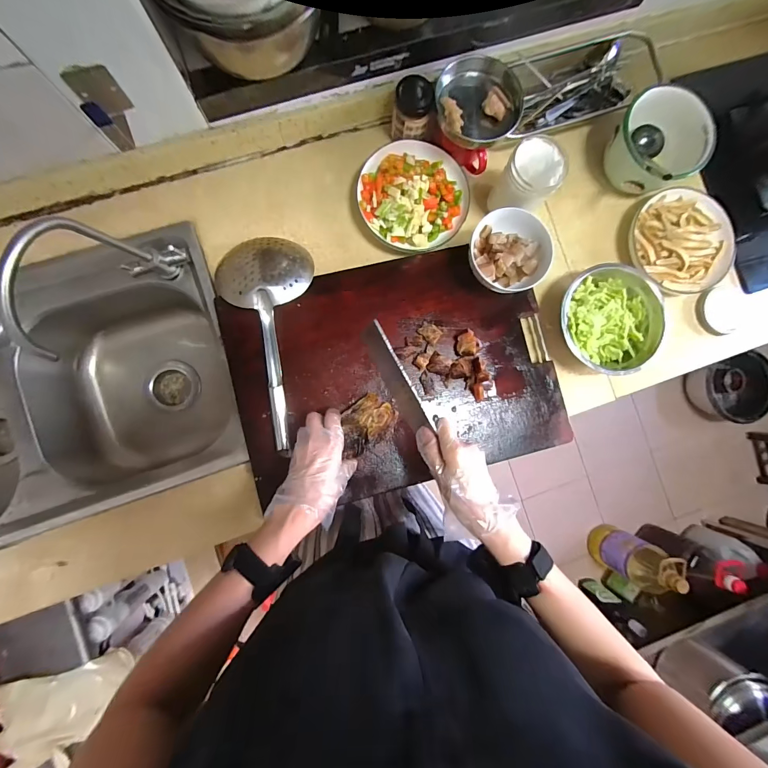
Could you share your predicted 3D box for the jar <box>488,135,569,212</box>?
[{"bbox_3d":[0.218,-0.311,0.541,0.080,0.094,0.078,0,88,-5],"label":"jar"}]

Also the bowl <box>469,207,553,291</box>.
[{"bbox_3d":[0.183,-0.199,0.537,0.115,0.064,0.117,0,88,-5],"label":"bowl"}]

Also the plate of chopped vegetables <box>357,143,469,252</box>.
[{"bbox_3d":[0.050,-0.311,0.564,0.175,0.041,0.177,0,88,-5],"label":"plate of chopped vegetables"}]

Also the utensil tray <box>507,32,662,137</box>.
[{"bbox_3d":[0.325,-0.494,0.580,0.243,0.061,0.108,-18,90,-5],"label":"utensil tray"}]

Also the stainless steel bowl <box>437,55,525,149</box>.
[{"bbox_3d":[0.140,-0.417,0.528,0.129,0.032,0.103,8,115,-12],"label":"stainless steel bowl"}]

